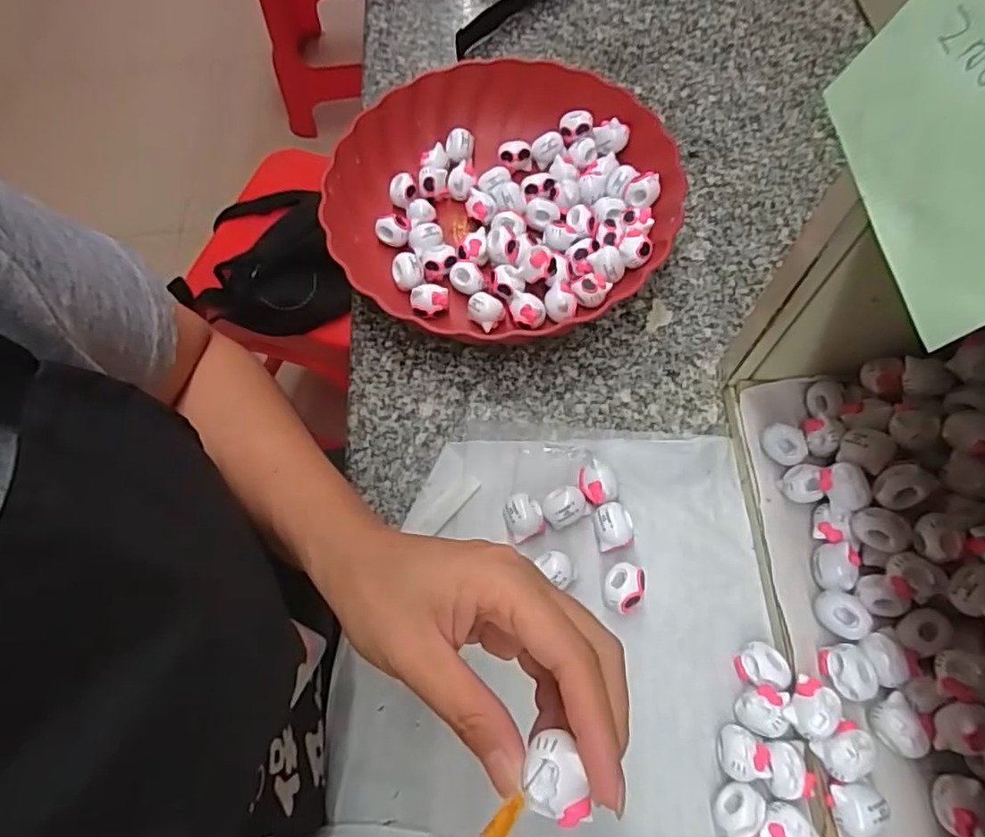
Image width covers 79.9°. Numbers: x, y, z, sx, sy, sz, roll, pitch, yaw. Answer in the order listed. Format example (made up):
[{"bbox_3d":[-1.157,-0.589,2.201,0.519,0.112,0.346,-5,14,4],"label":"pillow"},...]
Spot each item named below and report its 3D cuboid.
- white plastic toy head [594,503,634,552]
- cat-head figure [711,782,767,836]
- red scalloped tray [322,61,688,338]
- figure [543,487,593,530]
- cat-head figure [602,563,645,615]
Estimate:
[{"bbox_3d":[0.069,0.062,0.340,0.022,0.017,0.025,-5,66,1],"label":"white plastic toy head"},{"bbox_3d":[0.117,0.189,0.282,0.022,0.018,0.025,16,68,10],"label":"cat-head figure"},{"bbox_3d":[0.006,-0.159,0.427,0.238,0.050,0.218,1,66,4],"label":"red scalloped tray"},{"bbox_3d":[0.043,0.051,0.343,0.026,0.013,0.022,-28,68,-9],"label":"figure"},{"bbox_3d":[0.072,0.095,0.328,0.025,0.020,0.025,-1,66,3],"label":"cat-head figure"}]

